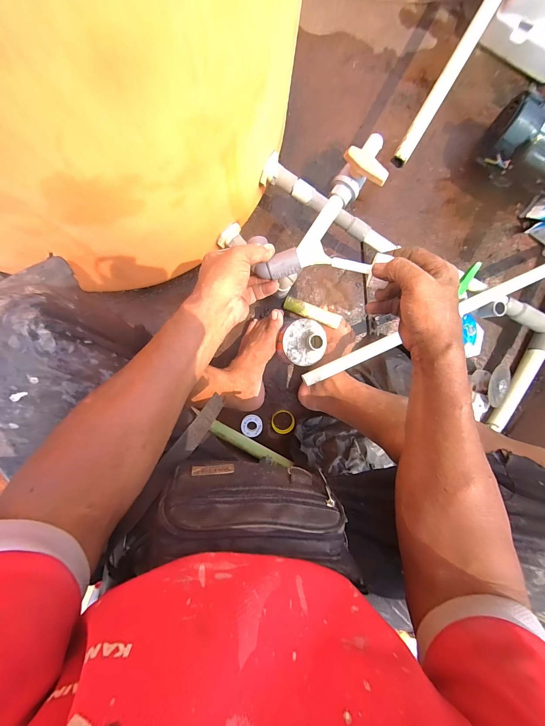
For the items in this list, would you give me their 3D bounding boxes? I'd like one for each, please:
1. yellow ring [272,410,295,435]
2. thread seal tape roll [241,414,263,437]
[{"bbox_3d":[0.027,0.148,0.690,0.057,0.014,0.064,-2,95,-4],"label":"yellow ring"},{"bbox_3d":[-0.051,0.157,0.683,0.051,0.019,0.051,1,95,-4],"label":"thread seal tape roll"}]

